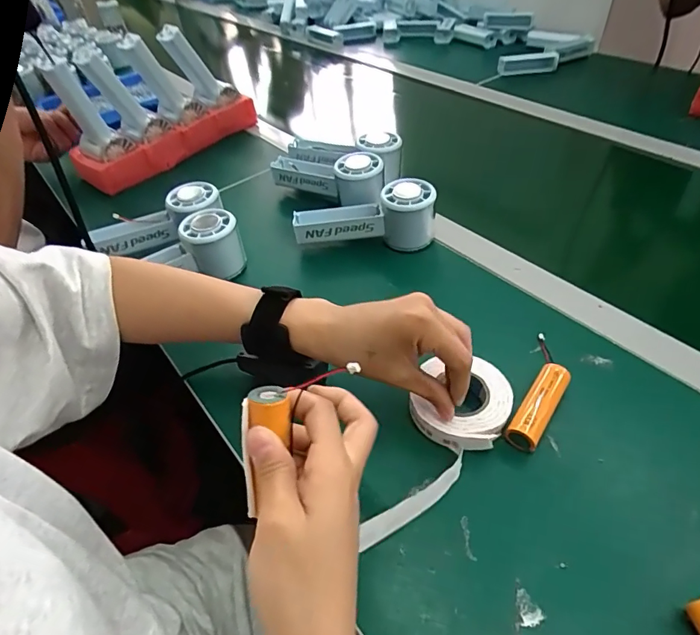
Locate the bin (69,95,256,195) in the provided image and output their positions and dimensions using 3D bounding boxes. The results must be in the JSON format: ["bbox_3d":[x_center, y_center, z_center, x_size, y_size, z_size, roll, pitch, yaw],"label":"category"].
[{"bbox_3d":[-0.267,-0.272,0.689,0.079,0.043,0.274,26,53,27],"label":"bin"}]

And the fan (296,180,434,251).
[{"bbox_3d":[0.016,-0.108,0.495,0.149,0.064,0.045,2,46,8],"label":"fan"}]

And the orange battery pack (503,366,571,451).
[{"bbox_3d":[0.140,0.066,0.337,0.022,0.025,0.069,26,53,28],"label":"orange battery pack"}]

